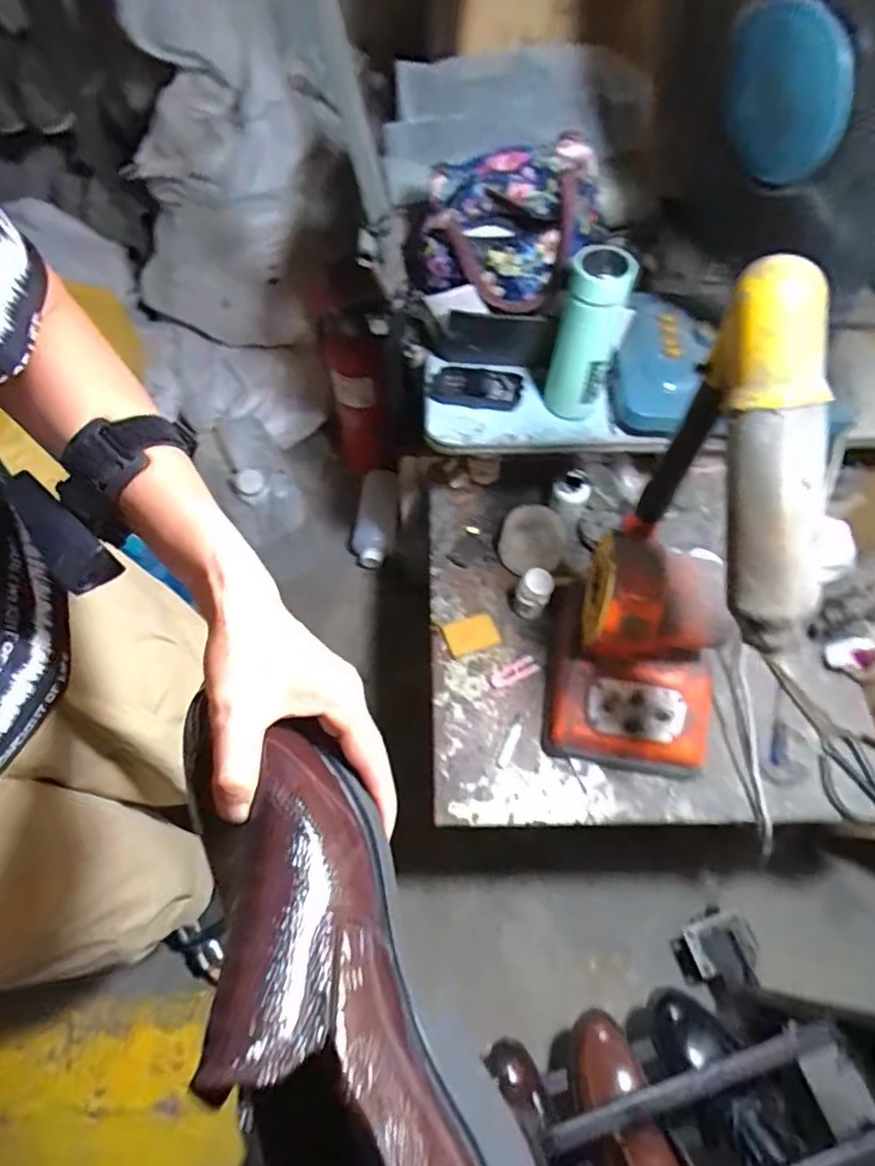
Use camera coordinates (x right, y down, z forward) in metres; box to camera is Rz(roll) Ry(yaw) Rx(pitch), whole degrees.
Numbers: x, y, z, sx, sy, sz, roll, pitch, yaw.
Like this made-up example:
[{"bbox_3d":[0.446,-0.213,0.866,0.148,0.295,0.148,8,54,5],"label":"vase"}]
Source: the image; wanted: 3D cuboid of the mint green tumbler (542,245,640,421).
[{"bbox_3d":[0.173,-0.285,0.726,0.069,0.200,0.064,0,61,0],"label":"mint green tumbler"}]

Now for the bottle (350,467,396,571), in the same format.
[{"bbox_3d":[-0.136,-0.140,1.311,0.096,0.067,0.211,9,92,6],"label":"bottle"}]

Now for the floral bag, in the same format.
[{"bbox_3d":[0.065,-0.418,0.717,0.223,0.157,0.120,13,62,8],"label":"floral bag"}]

